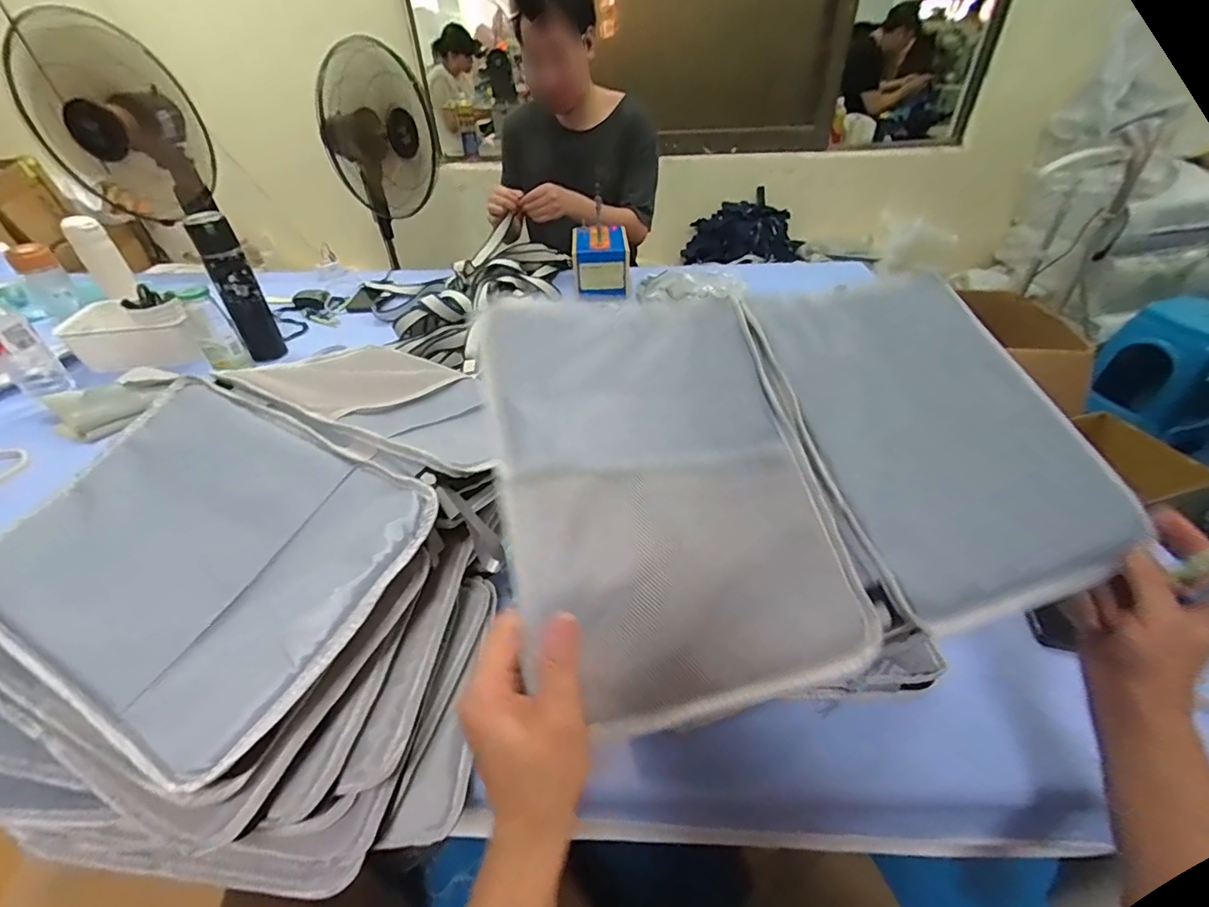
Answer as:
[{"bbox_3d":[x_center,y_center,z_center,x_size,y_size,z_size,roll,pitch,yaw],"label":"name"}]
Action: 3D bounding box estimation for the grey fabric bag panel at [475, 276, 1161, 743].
[{"bbox_3d":[0.167,-0.011,0.372,0.479,0.030,0.291,-13,72,-19],"label":"grey fabric bag panel"}]

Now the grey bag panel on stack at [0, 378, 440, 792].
[{"bbox_3d":[-0.288,0.064,0.362,0.274,0.010,0.210,22,58,15],"label":"grey bag panel on stack"}]

